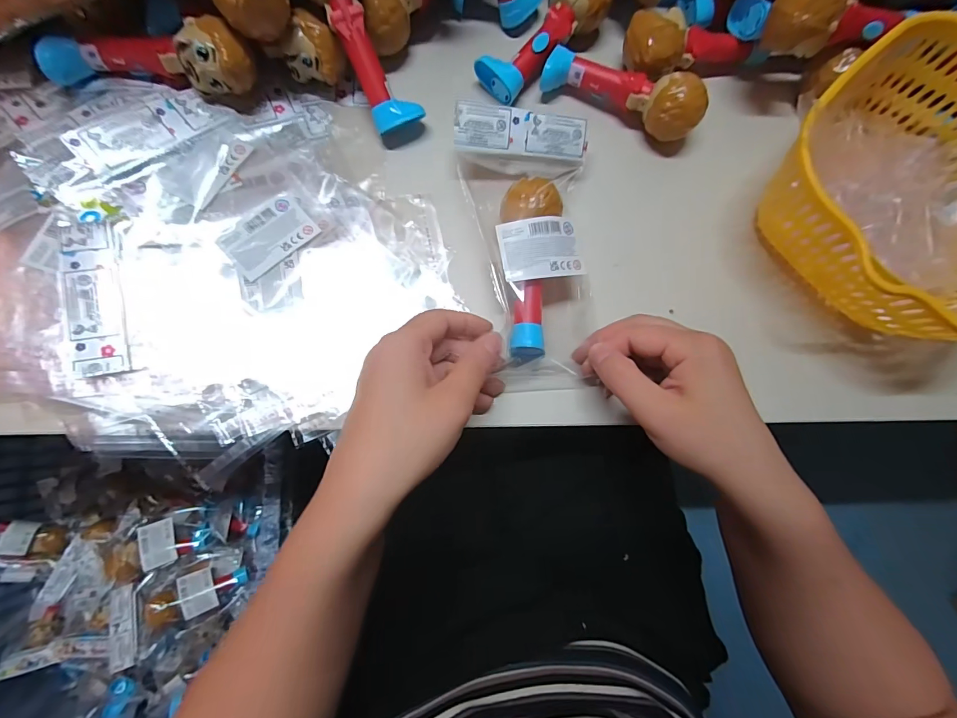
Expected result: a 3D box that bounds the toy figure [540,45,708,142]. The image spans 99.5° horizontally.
[{"bbox_3d":[0.110,-0.206,0.313,0.121,0.042,0.033,26,80,0],"label":"toy figure"}]

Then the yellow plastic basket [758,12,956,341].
[{"bbox_3d":[0.303,-0.110,0.289,0.204,0.084,0.190,-43,86,-9],"label":"yellow plastic basket"}]

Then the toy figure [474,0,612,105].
[{"bbox_3d":[0.052,-0.249,0.314,0.118,0.041,0.040,-44,86,-9],"label":"toy figure"}]

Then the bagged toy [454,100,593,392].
[{"bbox_3d":[0.041,-0.079,0.286,0.089,0.050,0.199,-8,89,-3],"label":"bagged toy"}]

